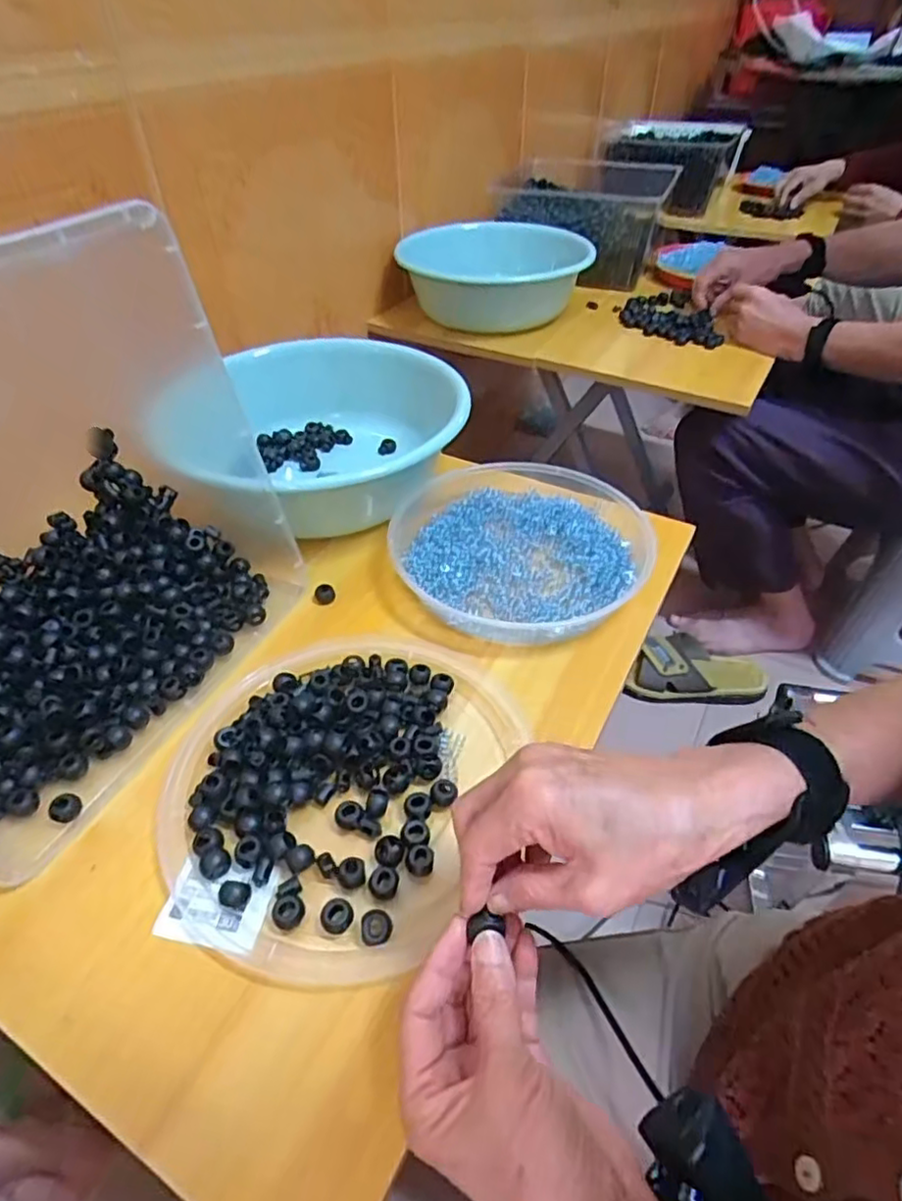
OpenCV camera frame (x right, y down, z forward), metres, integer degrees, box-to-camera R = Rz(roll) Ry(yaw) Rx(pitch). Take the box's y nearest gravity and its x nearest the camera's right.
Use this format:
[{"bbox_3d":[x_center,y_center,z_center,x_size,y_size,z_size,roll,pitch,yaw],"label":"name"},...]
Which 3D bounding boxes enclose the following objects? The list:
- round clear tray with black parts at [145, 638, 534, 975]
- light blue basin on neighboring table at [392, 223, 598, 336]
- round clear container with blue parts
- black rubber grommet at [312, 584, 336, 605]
[{"bbox_3d":[-0.076,0.109,0.425,0.202,0.026,0.241,16,46,16],"label":"round clear tray with black parts"},{"bbox_3d":[0.074,-0.504,1.014,0.256,0.118,0.244,0,44,0],"label":"light blue basin on neighboring table"},{"bbox_3d":[0.064,-0.053,0.582,0.223,0.034,0.227,0,44,0],"label":"round clear container with blue parts"},{"bbox_3d":[-0.112,-0.006,0.559,0.019,0.008,0.017,-5,44,-5],"label":"black rubber grommet"}]

